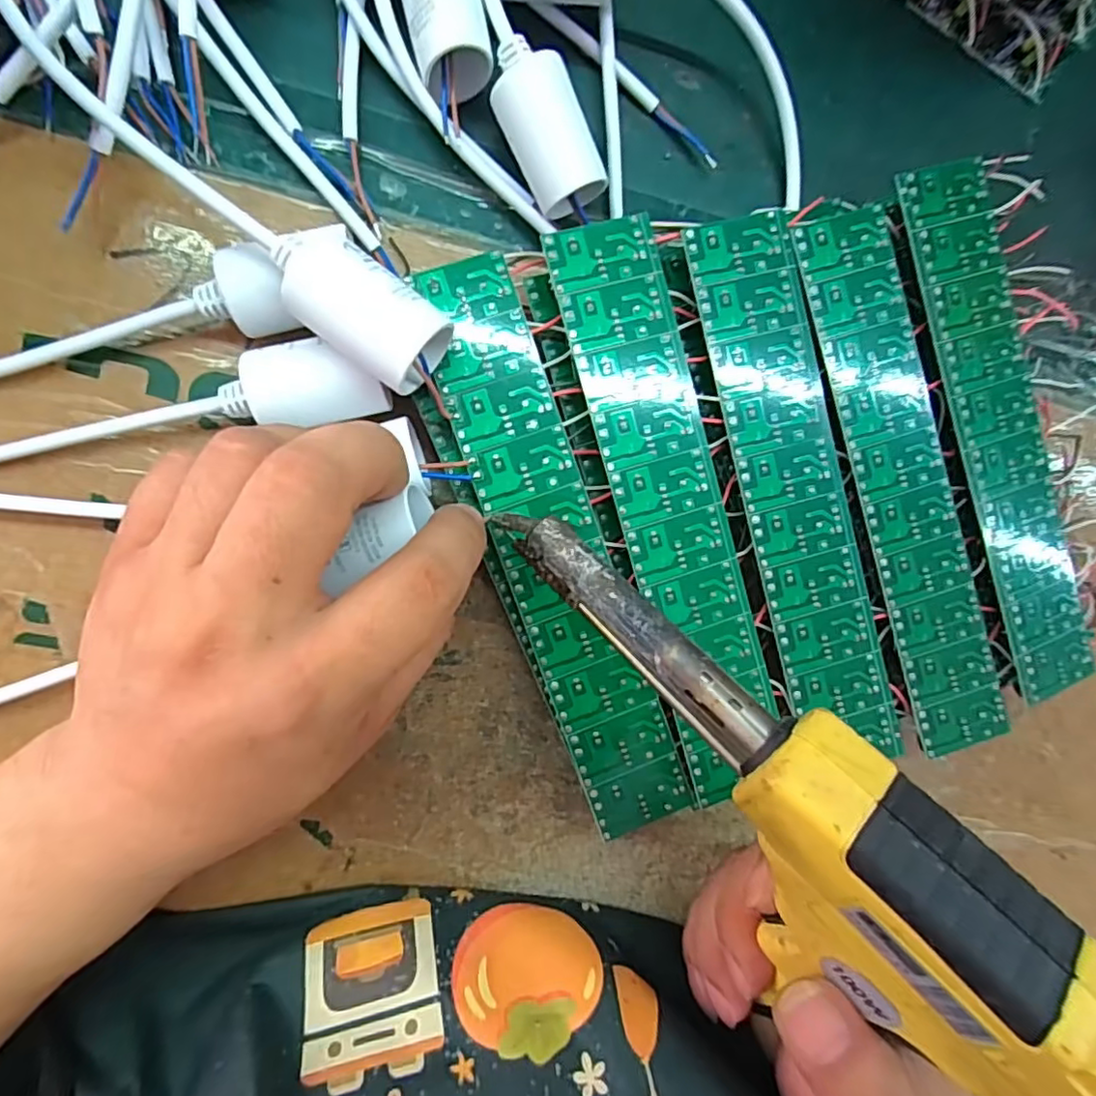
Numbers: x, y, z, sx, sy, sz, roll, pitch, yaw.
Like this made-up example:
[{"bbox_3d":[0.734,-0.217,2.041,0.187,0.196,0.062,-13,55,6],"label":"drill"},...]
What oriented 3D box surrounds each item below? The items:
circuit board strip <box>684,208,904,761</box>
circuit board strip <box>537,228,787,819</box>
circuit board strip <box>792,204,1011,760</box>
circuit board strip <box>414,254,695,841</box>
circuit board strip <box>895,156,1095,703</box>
[{"bbox_3d":[0.090,-0.020,0.216,0.039,0.004,0.192,-15,94,-8],"label":"circuit board strip"},{"bbox_3d":[0.044,-0.012,0.211,0.039,0.007,0.200,-16,95,-8],"label":"circuit board strip"},{"bbox_3d":[0.133,-0.022,0.223,0.036,0.004,0.200,-18,95,-7],"label":"circuit board strip"},{"bbox_3d":[0.003,0.002,0.205,0.035,0.004,0.200,-19,95,-7],"label":"circuit board strip"},{"bbox_3d":[0.172,-0.042,0.227,0.037,0.006,0.199,-17,95,-8],"label":"circuit board strip"}]

